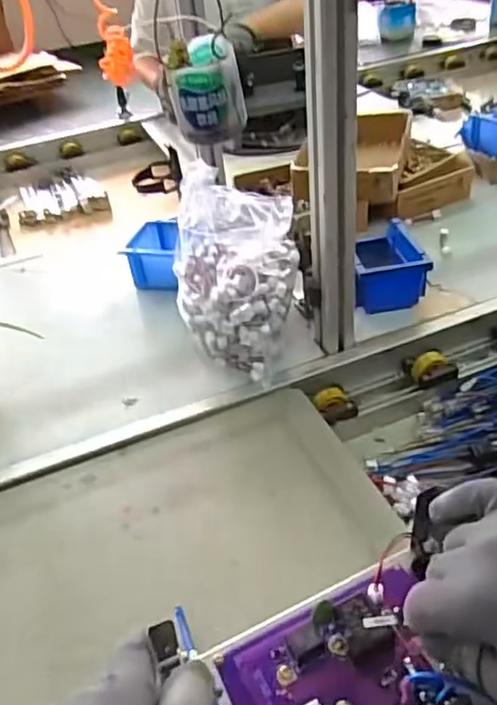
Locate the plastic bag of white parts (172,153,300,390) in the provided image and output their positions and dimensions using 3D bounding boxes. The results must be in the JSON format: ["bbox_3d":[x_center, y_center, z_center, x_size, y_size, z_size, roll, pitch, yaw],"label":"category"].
[{"bbox_3d":[-0.022,-0.091,0.784,0.155,0.206,0.138,16,44,25],"label":"plastic bag of white parts"}]

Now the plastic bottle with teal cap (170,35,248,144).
[{"bbox_3d":[-0.035,-0.232,0.549,0.059,0.073,0.067,-6,39,0],"label":"plastic bottle with teal cap"}]

